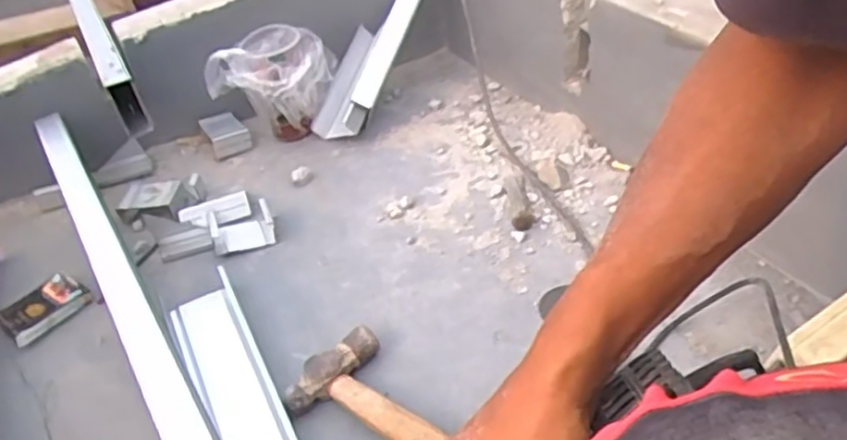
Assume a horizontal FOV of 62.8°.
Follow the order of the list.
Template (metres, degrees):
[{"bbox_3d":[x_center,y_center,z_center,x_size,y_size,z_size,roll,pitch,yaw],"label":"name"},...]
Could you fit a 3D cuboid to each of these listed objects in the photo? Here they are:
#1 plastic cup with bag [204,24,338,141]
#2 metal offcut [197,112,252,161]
[{"bbox_3d":[-0.223,-0.197,1.021,0.166,0.142,0.131,-1,40,8],"label":"plastic cup with bag"},{"bbox_3d":[-0.293,-0.127,1.037,0.059,0.033,0.079,-24,42,-19],"label":"metal offcut"}]

